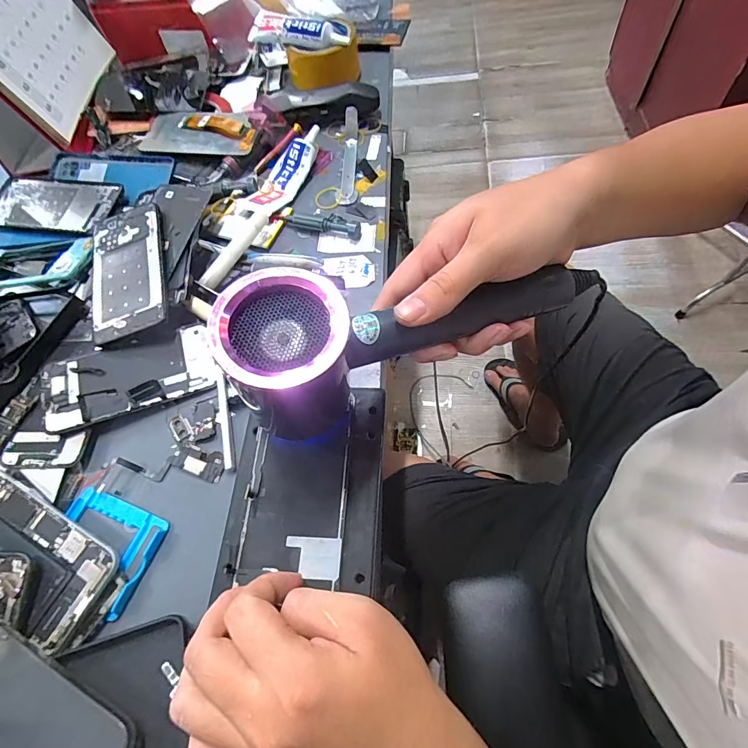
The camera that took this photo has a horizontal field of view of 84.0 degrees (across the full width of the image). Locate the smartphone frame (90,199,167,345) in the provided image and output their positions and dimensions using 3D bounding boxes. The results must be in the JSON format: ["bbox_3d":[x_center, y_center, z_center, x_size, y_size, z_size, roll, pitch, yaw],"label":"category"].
[{"bbox_3d":[-0.243,-0.109,0.408,0.073,0.008,0.164,-20,66,4],"label":"smartphone frame"}]

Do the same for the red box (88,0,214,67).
[{"bbox_3d":[-0.304,-0.478,0.576,0.188,0.078,0.019,8,69,19],"label":"red box"}]

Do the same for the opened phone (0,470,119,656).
[{"bbox_3d":[-0.261,0.127,0.304,0.152,0.007,0.066,24,68,18],"label":"opened phone"}]

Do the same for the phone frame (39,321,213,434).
[{"bbox_3d":[-0.216,0.001,0.369,0.139,0.013,0.068,-21,62,-3],"label":"phone frame"}]

